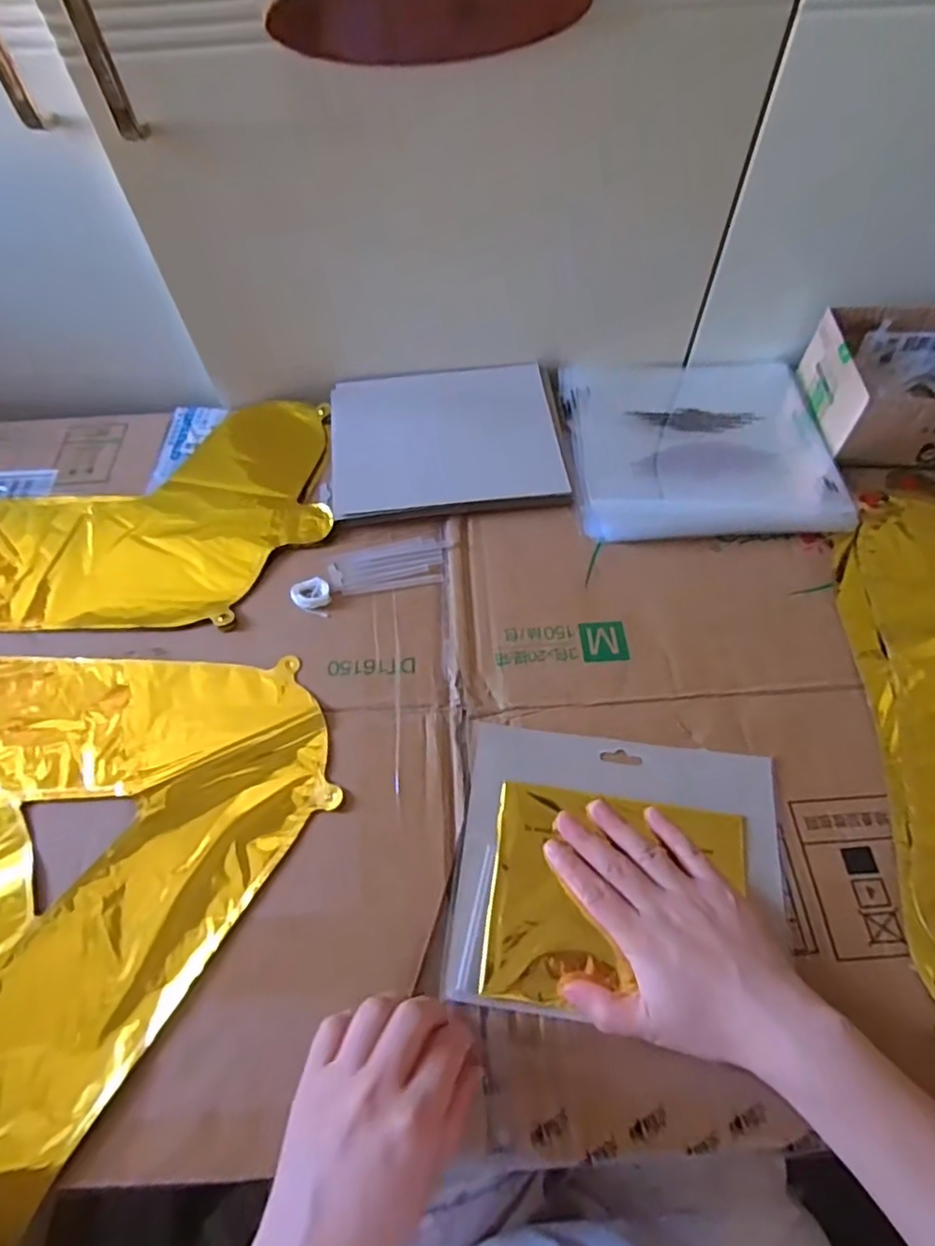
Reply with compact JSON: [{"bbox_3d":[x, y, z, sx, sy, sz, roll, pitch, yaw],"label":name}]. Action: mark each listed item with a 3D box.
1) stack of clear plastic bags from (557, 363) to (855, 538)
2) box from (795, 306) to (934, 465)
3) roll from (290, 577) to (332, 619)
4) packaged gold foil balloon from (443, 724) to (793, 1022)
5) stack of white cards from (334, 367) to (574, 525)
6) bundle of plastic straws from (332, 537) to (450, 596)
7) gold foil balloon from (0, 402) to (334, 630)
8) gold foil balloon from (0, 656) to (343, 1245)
[{"bbox_3d":[0.199,-0.166,0.554,0.220,0.017,0.214,-1,59,1],"label":"stack of clear plastic bags"},{"bbox_3d":[0.407,-0.208,0.552,0.189,0.065,0.142,4,60,4],"label":"box"},{"bbox_3d":[-0.119,-0.018,0.484,0.028,0.009,0.032,-15,60,-7],"label":"roll"},{"bbox_3d":[0.094,0.150,0.388,0.197,0.009,0.164,5,60,4],"label":"packaged gold foil balloon"},{"bbox_3d":[-0.021,-0.165,0.561,0.194,0.015,0.165,-6,60,-2],"label":"stack of white cards"},{"bbox_3d":[-0.061,-0.047,0.502,0.094,0.004,0.044,-10,60,-4],"label":"bundle of plastic straws"},{"bbox_3d":[-0.314,-0.092,0.536,0.381,0.017,0.226,-2,59,0],"label":"gold foil balloon"},{"bbox_3d":[-0.300,0.132,0.413,0.355,0.034,0.354,29,64,17],"label":"gold foil balloon"}]

